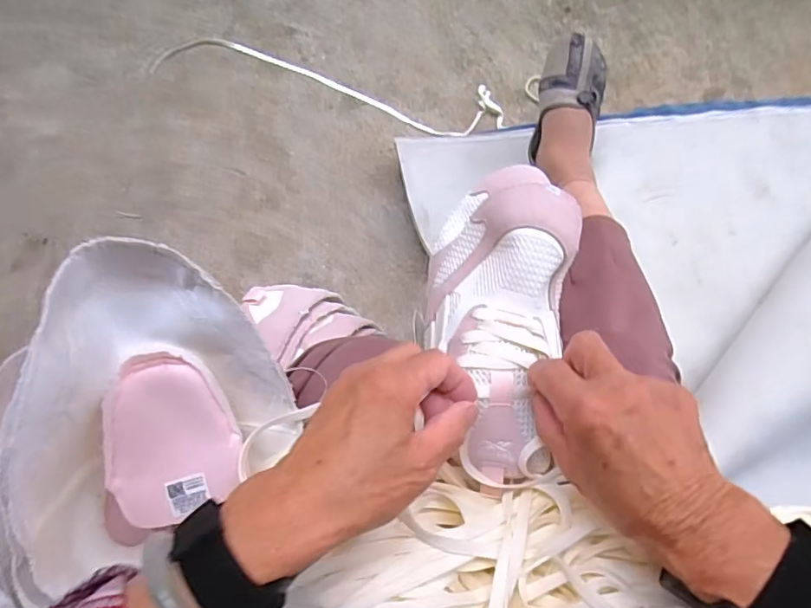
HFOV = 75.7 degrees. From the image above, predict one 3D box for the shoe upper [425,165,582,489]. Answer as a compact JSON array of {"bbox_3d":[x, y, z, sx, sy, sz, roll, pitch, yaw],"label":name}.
[{"bbox_3d":[0.067,0.001,0.371,0.100,0.070,0.237,3,77,2],"label":"shoe upper"}]

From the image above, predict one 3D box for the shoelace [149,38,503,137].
[{"bbox_3d":[-0.132,-0.353,0.838,0.576,0.012,0.091,14,78,7],"label":"shoelace"}]

